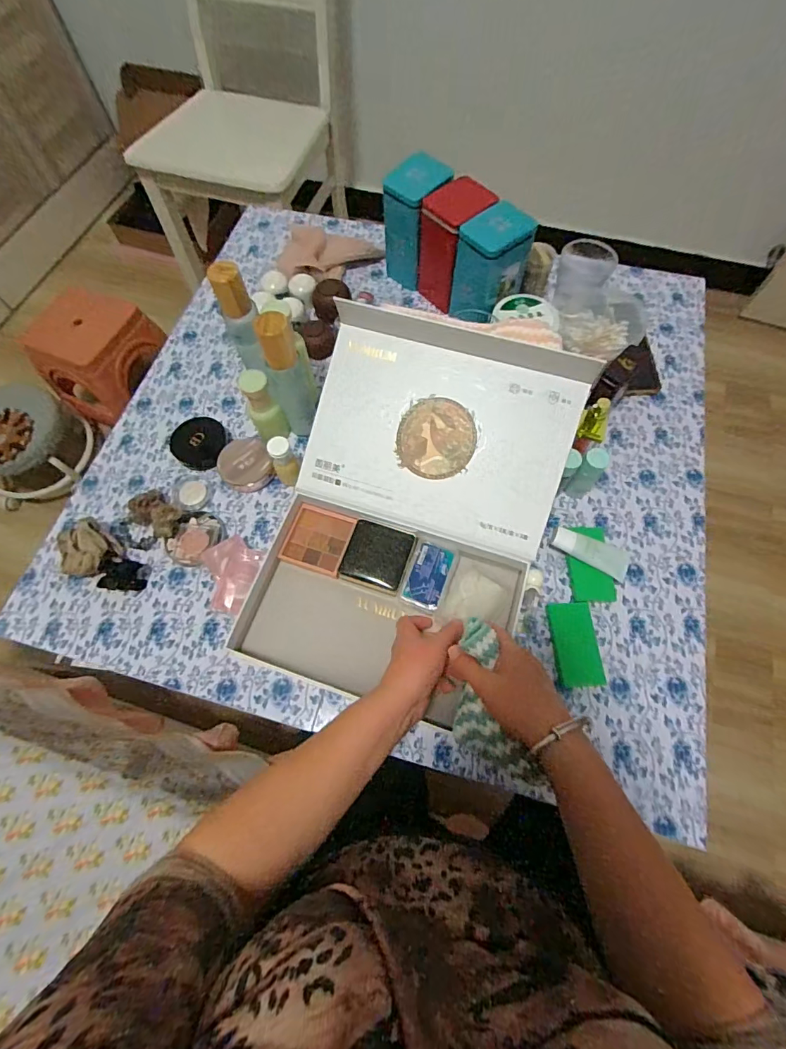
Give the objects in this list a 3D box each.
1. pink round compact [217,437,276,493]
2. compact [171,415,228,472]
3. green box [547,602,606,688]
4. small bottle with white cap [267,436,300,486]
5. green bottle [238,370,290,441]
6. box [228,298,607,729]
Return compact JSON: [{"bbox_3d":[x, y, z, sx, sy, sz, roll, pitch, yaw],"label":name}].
[{"bbox_3d":[-0.189,-0.076,0.569,0.064,0.021,0.064,0,67,1],"label":"pink round compact"},{"bbox_3d":[-0.258,-0.109,0.583,0.077,0.015,0.070,0,67,1],"label":"compact"},{"bbox_3d":[0.203,0.132,0.492,0.048,0.007,0.089,-4,67,-1],"label":"green box"},{"bbox_3d":[-0.131,-0.077,0.534,0.026,0.066,0.029,31,71,13],"label":"small bottle with white cap"},{"bbox_3d":[-0.158,-0.142,0.544,0.036,0.096,0.031,30,71,12],"label":"green bottle"},{"bbox_3d":[0.023,-0.014,0.486,0.281,0.156,0.381,16,68,7],"label":"box"}]

